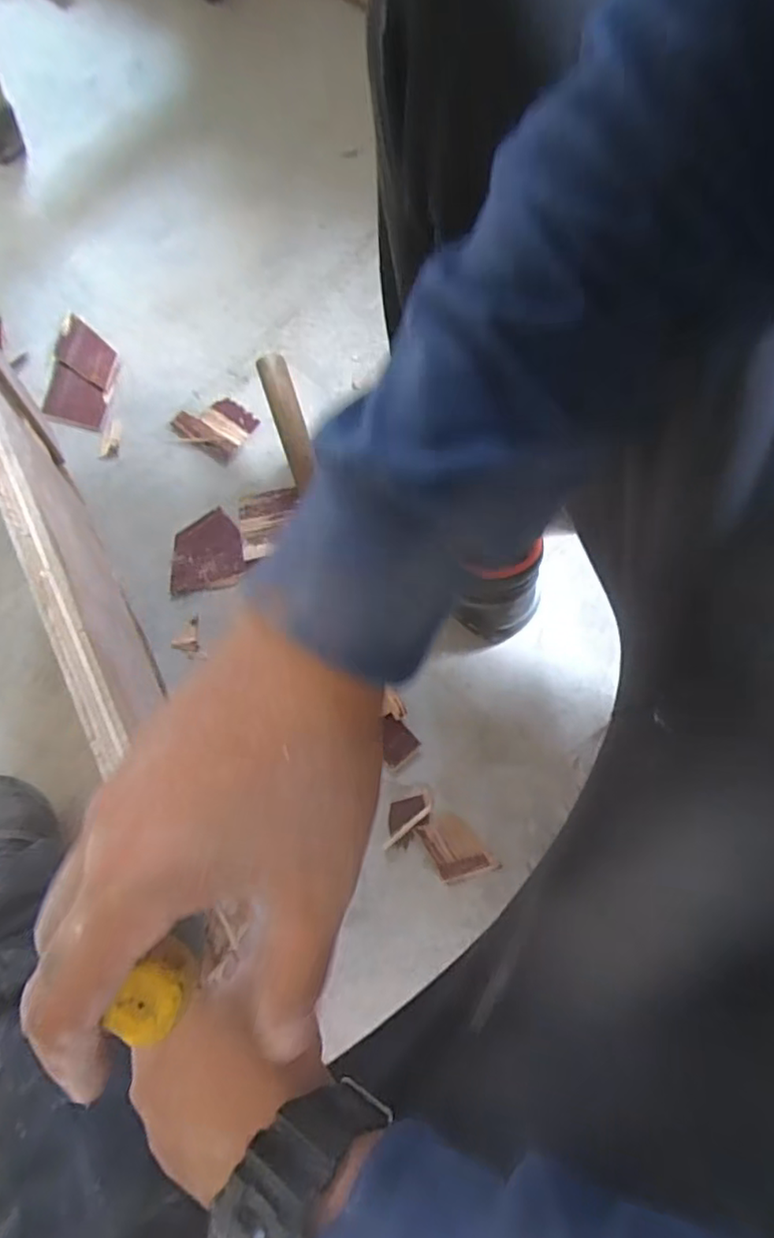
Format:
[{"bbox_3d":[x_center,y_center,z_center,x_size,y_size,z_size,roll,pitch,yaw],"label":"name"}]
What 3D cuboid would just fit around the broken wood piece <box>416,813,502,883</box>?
[{"bbox_3d":[0.065,0.221,0.596,0.049,0.011,0.071,-34,77,-10],"label":"broken wood piece"}]

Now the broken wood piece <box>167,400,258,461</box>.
[{"bbox_3d":[-0.198,-0.225,0.720,0.079,0.012,0.070,37,76,9],"label":"broken wood piece"}]

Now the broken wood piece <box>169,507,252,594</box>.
[{"bbox_3d":[-0.196,-0.075,0.674,0.079,0.008,0.089,-11,74,-4],"label":"broken wood piece"}]

